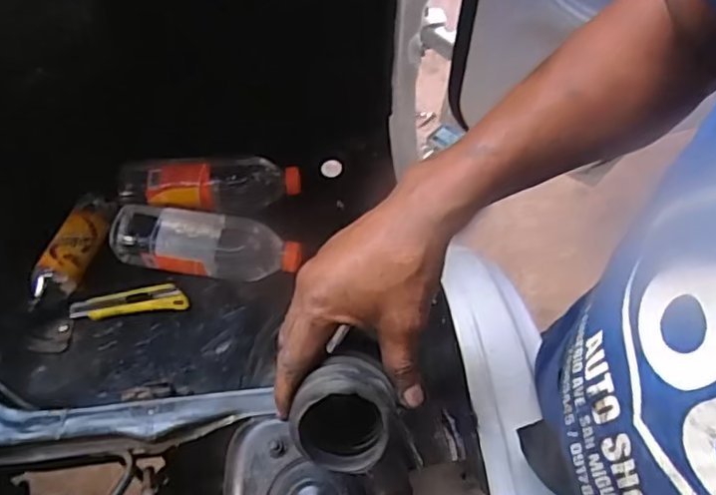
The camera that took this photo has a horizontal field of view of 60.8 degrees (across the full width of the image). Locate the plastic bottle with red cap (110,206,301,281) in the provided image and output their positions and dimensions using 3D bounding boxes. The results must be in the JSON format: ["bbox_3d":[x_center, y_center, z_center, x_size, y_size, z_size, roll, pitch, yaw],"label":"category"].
[{"bbox_3d":[-0.209,-0.008,0.835,0.262,0.064,0.081,5,60,2],"label":"plastic bottle with red cap"}]

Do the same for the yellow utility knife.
[{"bbox_3d":[-0.306,0.073,0.821,0.152,0.014,0.037,-7,60,-4],"label":"yellow utility knife"}]

